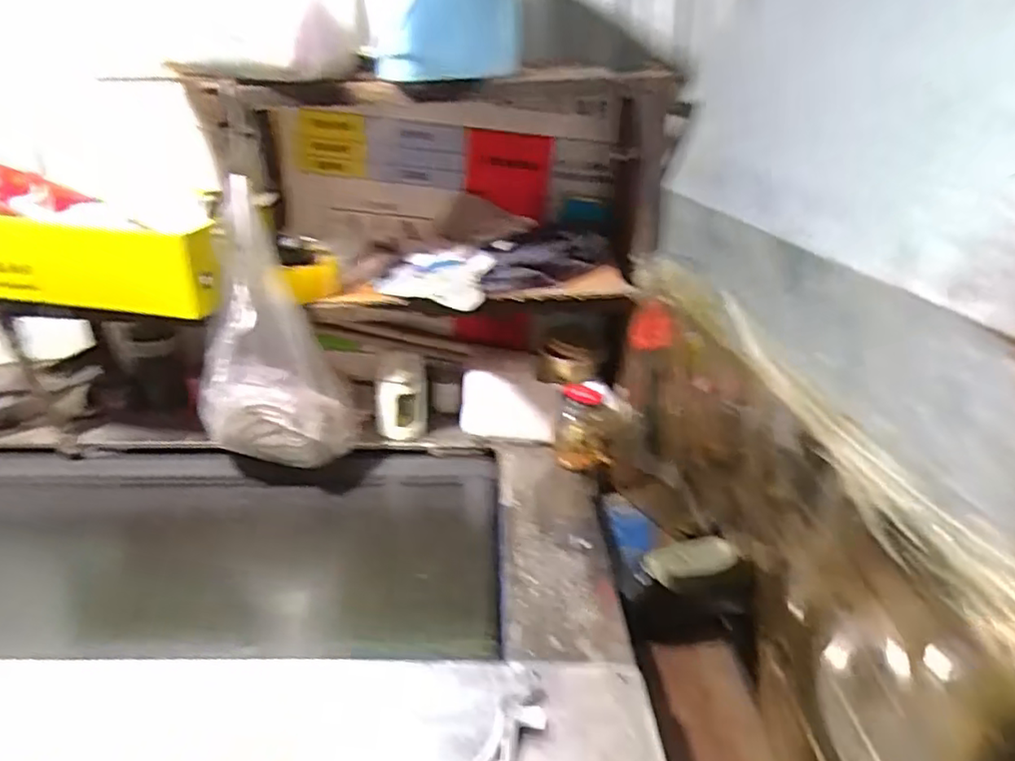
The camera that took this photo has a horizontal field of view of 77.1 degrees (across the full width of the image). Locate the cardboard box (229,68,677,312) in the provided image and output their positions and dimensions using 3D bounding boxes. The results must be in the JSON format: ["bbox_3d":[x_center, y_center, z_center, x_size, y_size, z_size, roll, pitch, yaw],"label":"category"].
[{"bbox_3d":[-0.065,-0.288,0.962,0.584,0.288,0.334,-1,24,-4],"label":"cardboard box"}]

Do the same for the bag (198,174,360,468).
[{"bbox_3d":[-0.330,-0.046,0.884,0.192,0.359,0.138,-10,26,-25],"label":"bag"}]

